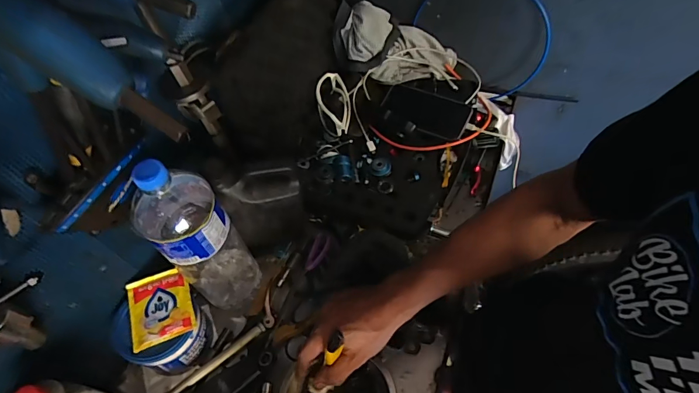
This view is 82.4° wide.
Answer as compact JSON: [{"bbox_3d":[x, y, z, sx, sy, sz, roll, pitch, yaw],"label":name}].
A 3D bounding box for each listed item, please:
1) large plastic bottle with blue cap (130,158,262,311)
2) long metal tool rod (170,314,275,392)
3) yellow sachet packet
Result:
[{"bbox_3d":[-0.190,0.057,0.518,0.090,0.293,0.094,-36,61,-18],"label":"large plastic bottle with blue cap"},{"bbox_3d":[-0.188,0.234,0.557,0.195,0.014,0.015,-34,60,-22],"label":"long metal tool rod"},{"bbox_3d":[-0.252,0.146,0.532,0.078,0.007,0.097,-22,57,-10],"label":"yellow sachet packet"}]

